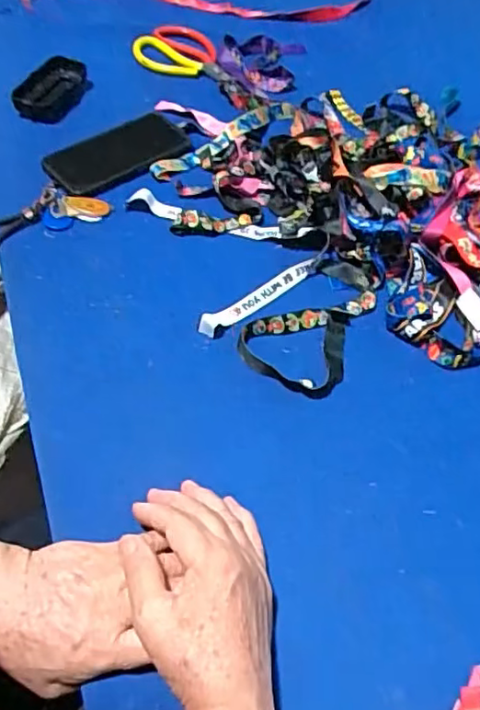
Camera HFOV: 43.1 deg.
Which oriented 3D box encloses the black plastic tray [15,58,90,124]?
[{"bbox_3d":[-0.225,-0.322,0.747,0.064,0.039,0.098,15,54,7],"label":"black plastic tray"}]

